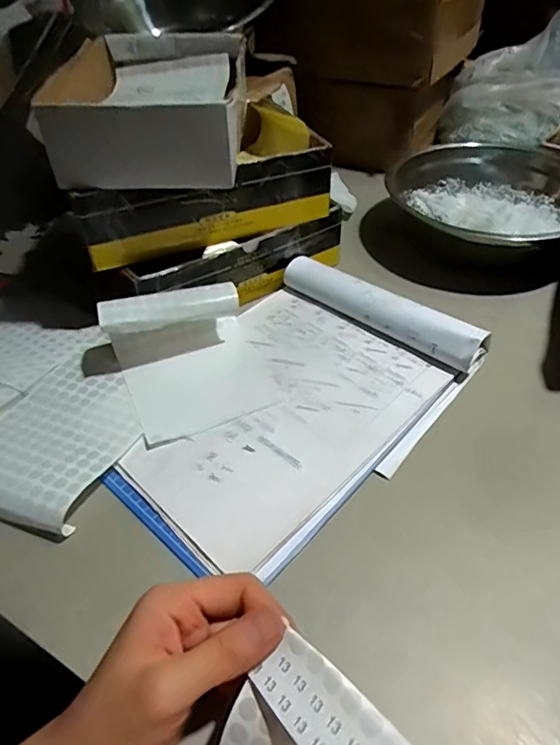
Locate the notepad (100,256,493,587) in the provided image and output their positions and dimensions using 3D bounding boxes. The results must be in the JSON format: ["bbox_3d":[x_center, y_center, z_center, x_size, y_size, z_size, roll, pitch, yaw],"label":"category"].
[{"bbox_3d":[0.005,0.020,0.446,0.212,0.028,0.303,31,53,29],"label":"notepad"}]

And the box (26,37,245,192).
[{"bbox_3d":[-0.120,-0.267,0.509,0.167,0.070,0.254,-2,45,0],"label":"box"}]

